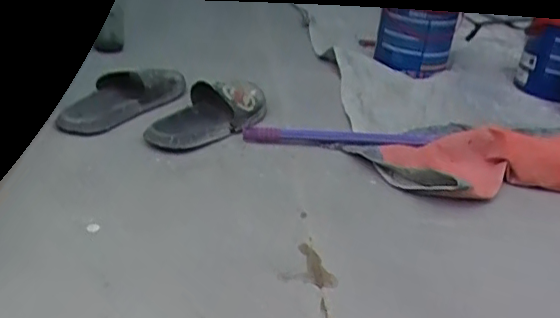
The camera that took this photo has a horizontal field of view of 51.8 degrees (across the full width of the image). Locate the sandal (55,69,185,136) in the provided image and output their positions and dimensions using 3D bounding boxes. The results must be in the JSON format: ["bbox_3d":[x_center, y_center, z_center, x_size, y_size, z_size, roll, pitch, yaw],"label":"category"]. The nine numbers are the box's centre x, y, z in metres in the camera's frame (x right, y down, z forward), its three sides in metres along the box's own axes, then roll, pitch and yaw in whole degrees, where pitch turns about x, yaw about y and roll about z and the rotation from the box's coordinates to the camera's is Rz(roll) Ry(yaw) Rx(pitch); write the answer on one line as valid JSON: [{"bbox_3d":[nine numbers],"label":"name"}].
[{"bbox_3d":[-0.276,-0.118,1.016,0.104,0.055,0.276,21,31,25],"label":"sandal"}]

